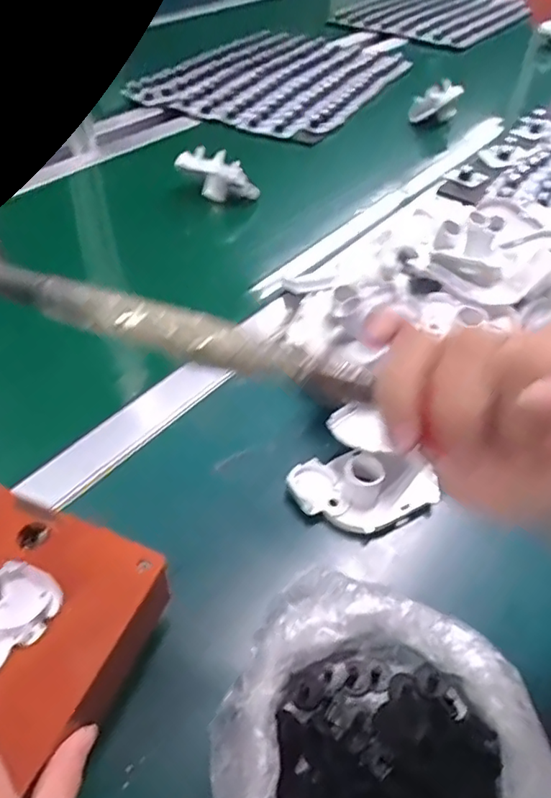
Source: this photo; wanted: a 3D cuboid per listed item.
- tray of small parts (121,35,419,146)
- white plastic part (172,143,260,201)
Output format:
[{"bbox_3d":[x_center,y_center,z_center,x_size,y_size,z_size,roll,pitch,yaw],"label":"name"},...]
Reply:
[{"bbox_3d":[0.043,-0.611,1.049,0.358,0.037,0.538,26,50,21],"label":"tray of small parts"},{"bbox_3d":[-0.074,-0.284,0.717,0.098,0.050,0.035,21,48,16],"label":"white plastic part"}]

